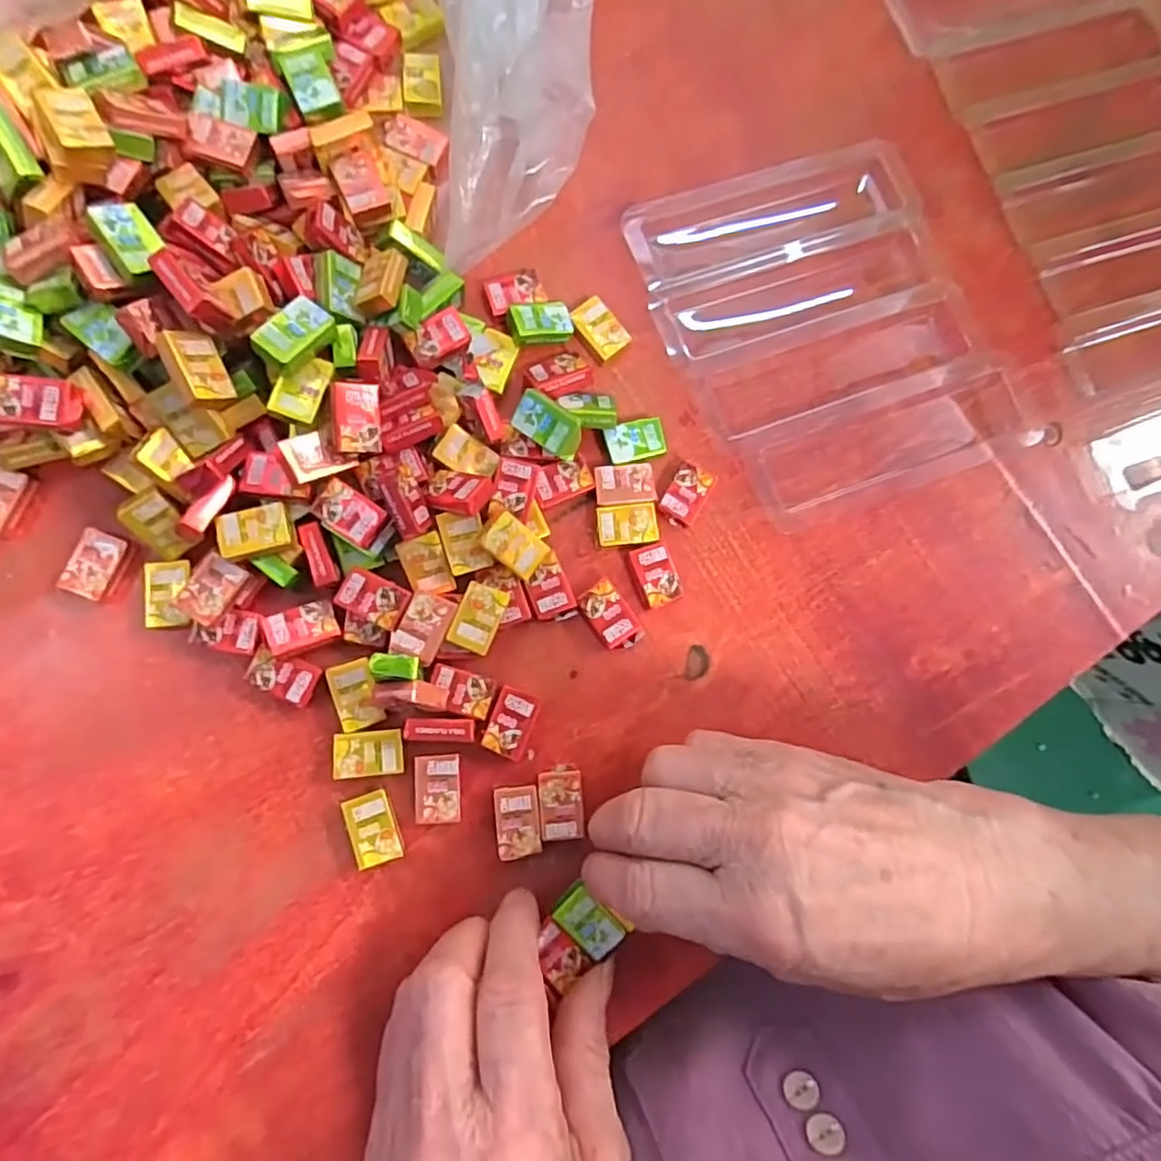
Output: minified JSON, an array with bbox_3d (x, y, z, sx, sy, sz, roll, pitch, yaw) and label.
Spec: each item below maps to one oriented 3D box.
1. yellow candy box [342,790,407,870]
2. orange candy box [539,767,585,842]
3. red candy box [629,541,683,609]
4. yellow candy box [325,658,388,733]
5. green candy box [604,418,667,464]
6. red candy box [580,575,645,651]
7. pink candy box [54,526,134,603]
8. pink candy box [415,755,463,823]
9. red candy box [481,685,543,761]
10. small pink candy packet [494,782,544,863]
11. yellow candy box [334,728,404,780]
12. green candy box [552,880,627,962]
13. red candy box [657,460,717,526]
[{"bbox_3d":[-0.078,0.094,0.250,0.017,0.008,0.026,-17,85,-8],"label":"yellow candy box"},{"bbox_3d":[-0.008,0.087,0.259,0.017,0.008,0.027,-2,83,-7],"label":"orange candy box"},{"bbox_3d":[0.031,-0.002,0.276,0.016,0.008,0.025,-18,85,-8],"label":"red candy box"},{"bbox_3d":[-0.086,0.044,0.254,0.016,0.004,0.026,-17,85,-8],"label":"yellow candy box"},{"bbox_3d":[0.023,-0.059,0.283,0.025,0.008,0.017,-16,84,-8],"label":"green candy box"},{"bbox_3d":[0.012,0.015,0.271,0.016,0.008,0.029,-32,87,-9],"label":"red candy box"},{"bbox_3d":[-0.184,-0.005,0.253,0.018,0.011,0.025,24,81,-3],"label":"pink candy box"},{"bbox_3d":[-0.054,0.079,0.254,0.017,0.007,0.024,-2,83,-6],"label":"pink candy box"},{"bbox_3d":[-0.027,0.056,0.261,0.016,0.008,0.026,22,81,-3],"label":"red candy box"},{"bbox_3d":[-0.024,0.093,0.255,0.017,0.008,0.026,-6,83,-7],"label":"small pink candy packet"},{"bbox_3d":[-0.080,0.066,0.252,0.025,0.004,0.017,-4,83,-7],"label":"yellow candy box"},{"bbox_3d":[0.003,0.129,0.250,0.016,0.004,0.026,-44,89,-10],"label":"green candy box"},{"bbox_3d":[0.046,-0.037,0.282,0.017,0.007,0.025,29,80,-2],"label":"red candy box"}]

